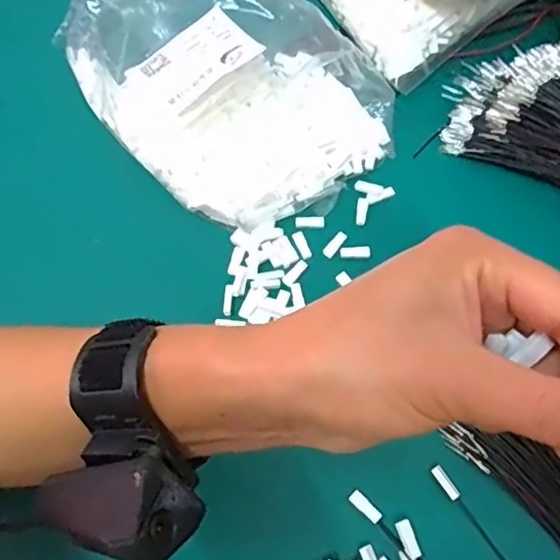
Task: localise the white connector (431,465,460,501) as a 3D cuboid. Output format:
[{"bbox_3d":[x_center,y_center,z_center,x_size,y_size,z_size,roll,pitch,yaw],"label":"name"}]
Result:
[{"bbox_3d":[0.094,0.115,0.337,0.007,0.004,0.019,-32,69,-12],"label":"white connector"}]

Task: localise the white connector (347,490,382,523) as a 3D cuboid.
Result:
[{"bbox_3d":[0.048,0.127,0.333,0.008,0.004,0.020,-42,72,-16],"label":"white connector"}]

